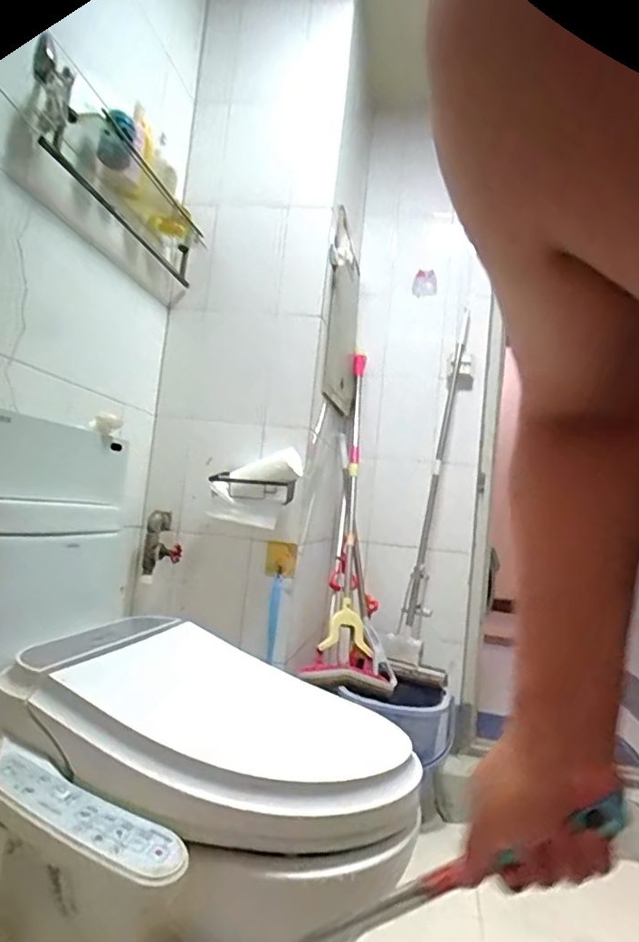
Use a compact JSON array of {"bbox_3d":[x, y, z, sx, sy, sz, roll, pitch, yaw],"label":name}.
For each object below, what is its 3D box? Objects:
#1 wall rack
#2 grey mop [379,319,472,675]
[{"bbox_3d":[-0.403,-0.625,1.217,0.102,0.170,0.595,5,-4,11],"label":"wall rack"},{"bbox_3d":[0.373,0.083,1.852,0.190,1.087,0.353,5,-4,13],"label":"grey mop"}]

